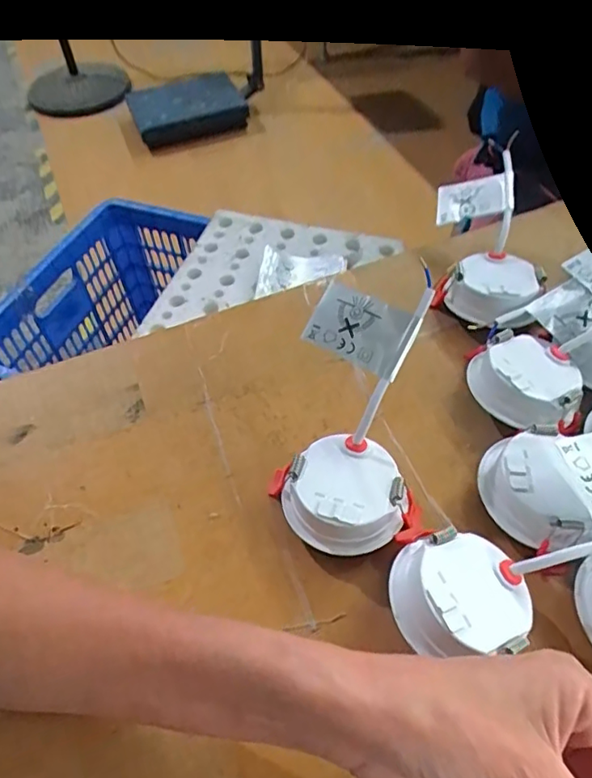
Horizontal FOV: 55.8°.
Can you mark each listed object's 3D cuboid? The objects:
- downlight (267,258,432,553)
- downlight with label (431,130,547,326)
[{"bbox_3d":[0.031,0.015,0.317,0.082,0.090,0.130,5,54,6],"label":"downlight"},{"bbox_3d":[0.144,-0.110,0.426,0.072,0.050,0.159,6,54,7],"label":"downlight with label"}]

